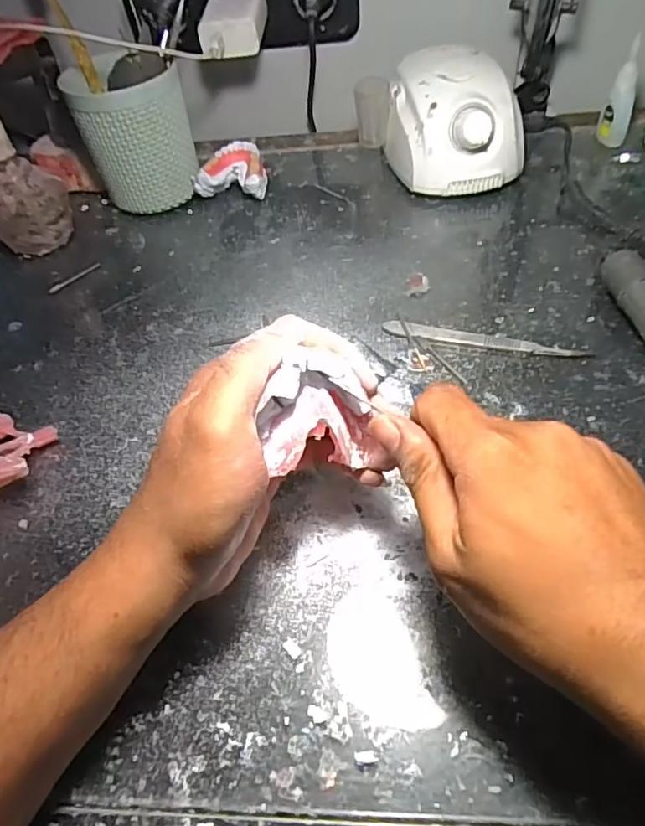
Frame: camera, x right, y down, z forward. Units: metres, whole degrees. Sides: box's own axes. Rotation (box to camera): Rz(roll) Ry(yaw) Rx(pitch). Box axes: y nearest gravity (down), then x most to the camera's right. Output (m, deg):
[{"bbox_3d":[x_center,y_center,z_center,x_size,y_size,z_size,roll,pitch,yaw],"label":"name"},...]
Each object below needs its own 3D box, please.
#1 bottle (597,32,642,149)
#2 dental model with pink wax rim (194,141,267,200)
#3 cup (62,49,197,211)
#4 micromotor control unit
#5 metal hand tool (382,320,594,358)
[{"bbox_3d":[0.271,-0.284,0.506,0.025,0.085,0.016,15,54,18],"label":"bottle"},{"bbox_3d":[-0.082,-0.226,0.532,0.064,0.034,0.054,4,51,9],"label":"dental model with pink wax rim"},{"bbox_3d":[-0.165,-0.250,0.506,0.088,0.120,0.087,-3,50,4],"label":"cup"},{"bbox_3d":[0.112,-0.257,0.504,0.096,0.082,0.129,-15,51,-6],"label":"micromotor control unit"},{"bbox_3d":[0.108,-0.050,0.380,0.133,0.005,0.015,8,52,13],"label":"metal hand tool"}]

